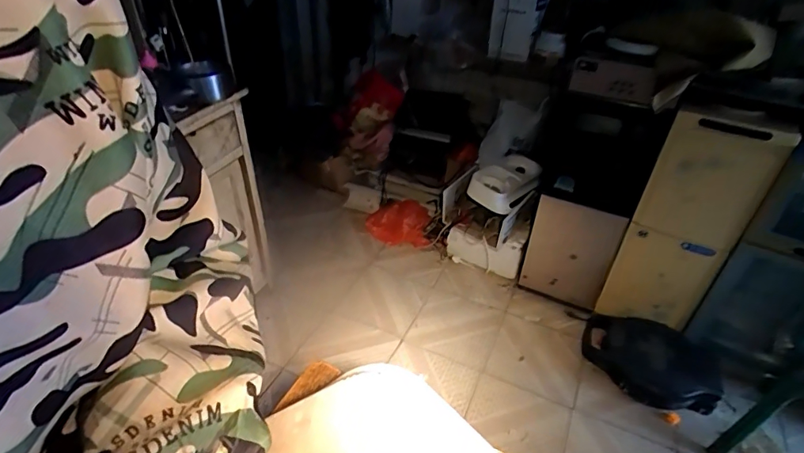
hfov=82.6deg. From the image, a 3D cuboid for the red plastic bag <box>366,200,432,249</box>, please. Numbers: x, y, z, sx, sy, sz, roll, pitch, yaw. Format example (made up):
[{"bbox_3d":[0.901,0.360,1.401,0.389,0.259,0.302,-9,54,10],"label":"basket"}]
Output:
[{"bbox_3d":[-0.021,-0.021,1.869,0.280,0.152,0.120,10,40,16],"label":"red plastic bag"}]

